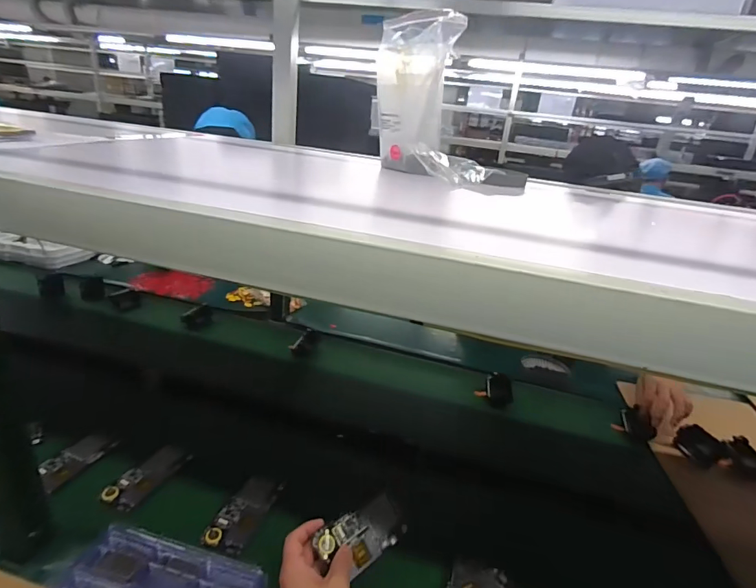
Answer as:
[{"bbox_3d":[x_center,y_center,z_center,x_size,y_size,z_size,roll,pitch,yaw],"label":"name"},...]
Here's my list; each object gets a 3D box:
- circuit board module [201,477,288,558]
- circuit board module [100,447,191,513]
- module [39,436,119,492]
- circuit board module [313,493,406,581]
[{"bbox_3d":[-0.194,0.318,0.619,0.057,0.015,0.121,13,24,17],"label":"circuit board module"},{"bbox_3d":[-0.357,0.283,0.675,0.069,0.014,0.137,8,16,19],"label":"circuit board module"},{"bbox_3d":[-0.481,0.263,0.679,0.050,0.019,0.106,14,24,19],"label":"module"},{"bbox_3d":[-0.019,0.305,0.539,0.119,0.010,0.061,-13,60,-44],"label":"circuit board module"}]

